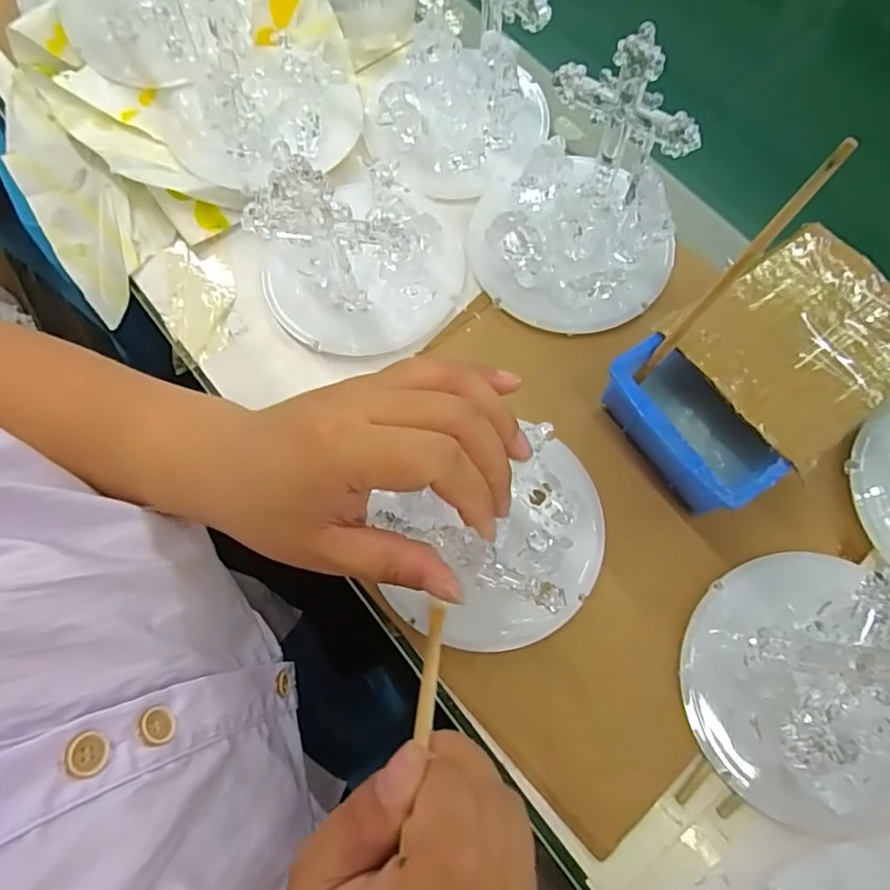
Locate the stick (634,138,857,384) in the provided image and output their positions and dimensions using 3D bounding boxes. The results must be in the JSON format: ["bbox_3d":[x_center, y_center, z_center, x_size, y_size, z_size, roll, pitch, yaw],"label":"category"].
[{"bbox_3d":[0.129,-0.075,0.274,0.009,0.137,0.007,-26,71,-34],"label":"stick"}]

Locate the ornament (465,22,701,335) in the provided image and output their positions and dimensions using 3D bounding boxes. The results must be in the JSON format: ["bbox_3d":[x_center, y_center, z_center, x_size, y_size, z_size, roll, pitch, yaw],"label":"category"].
[{"bbox_3d":[0.077,-0.142,0.339,0.125,0.114,0.111,5,72,4],"label":"ornament"}]

